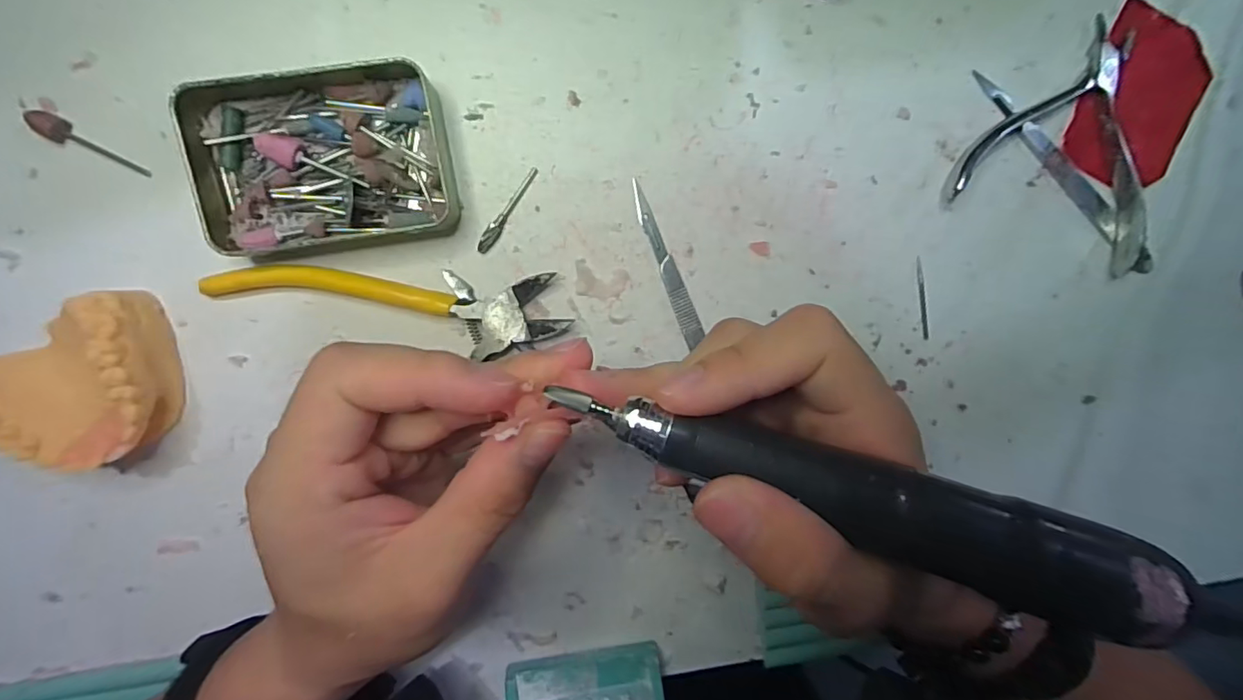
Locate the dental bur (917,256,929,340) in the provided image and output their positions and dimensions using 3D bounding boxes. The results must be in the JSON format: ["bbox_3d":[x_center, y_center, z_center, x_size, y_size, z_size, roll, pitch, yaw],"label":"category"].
[{"bbox_3d":[0.150,-0.025,0.271,0.004,0.004,0.041,-11,98,-5],"label":"dental bur"}]

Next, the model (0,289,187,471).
[{"bbox_3d":[-0.215,0.016,0.223,0.069,0.034,0.057,-33,99,-1],"label":"model"}]

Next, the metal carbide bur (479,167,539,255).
[{"bbox_3d":[-0.051,-0.062,0.245,0.006,0.004,0.044,36,92,-9],"label":"metal carbide bur"}]

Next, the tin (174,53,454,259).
[{"bbox_3d":[-0.124,-0.078,0.224,0.099,0.024,0.072,-9,97,-5],"label":"tin"}]

